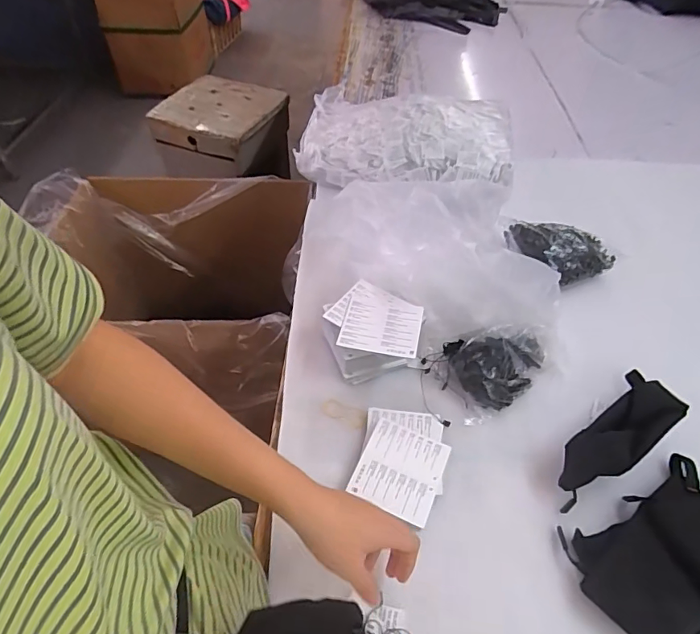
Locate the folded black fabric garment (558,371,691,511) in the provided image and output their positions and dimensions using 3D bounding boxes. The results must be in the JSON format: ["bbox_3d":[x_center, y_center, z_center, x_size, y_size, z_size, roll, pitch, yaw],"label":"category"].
[{"bbox_3d":[0.317,0.137,0.544,0.215,0.059,0.070,-30,56,-25],"label":"folded black fabric garment"}]

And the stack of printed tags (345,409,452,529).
[{"bbox_3d":[0.059,0.162,0.528,0.097,0.018,0.134,13,47,7],"label":"stack of printed tags"}]

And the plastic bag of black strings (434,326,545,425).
[{"bbox_3d":[0.193,0.055,0.601,0.141,0.078,0.105,-17,51,-16],"label":"plastic bag of black strings"}]

